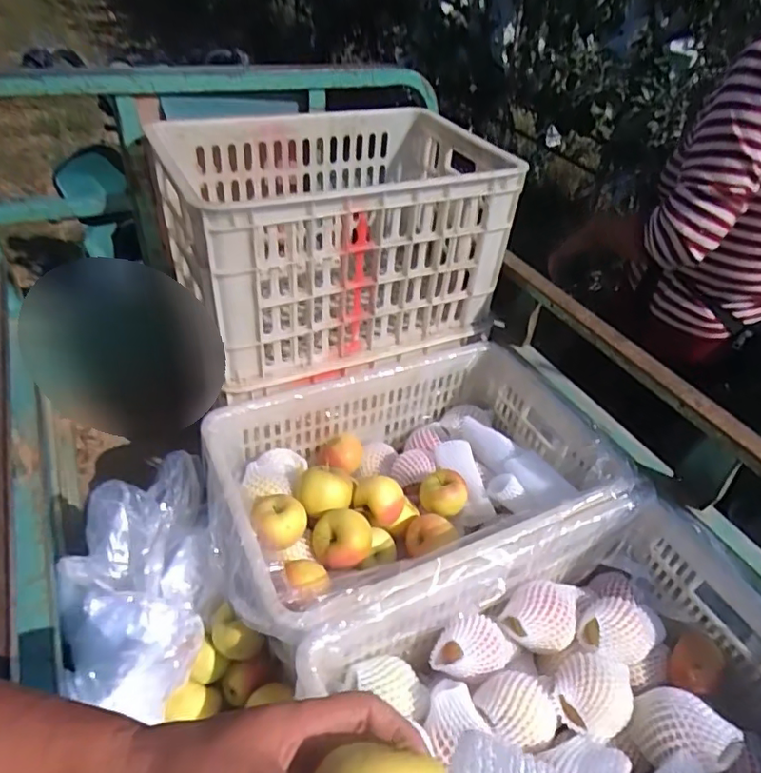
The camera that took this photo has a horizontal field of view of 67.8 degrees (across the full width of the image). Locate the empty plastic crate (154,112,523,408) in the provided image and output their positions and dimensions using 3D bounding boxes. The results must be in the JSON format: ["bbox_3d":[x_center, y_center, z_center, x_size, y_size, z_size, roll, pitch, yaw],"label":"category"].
[{"bbox_3d":[-0.072,-0.254,0.969,0.519,0.298,0.382,-15,45,-23],"label":"empty plastic crate"}]

